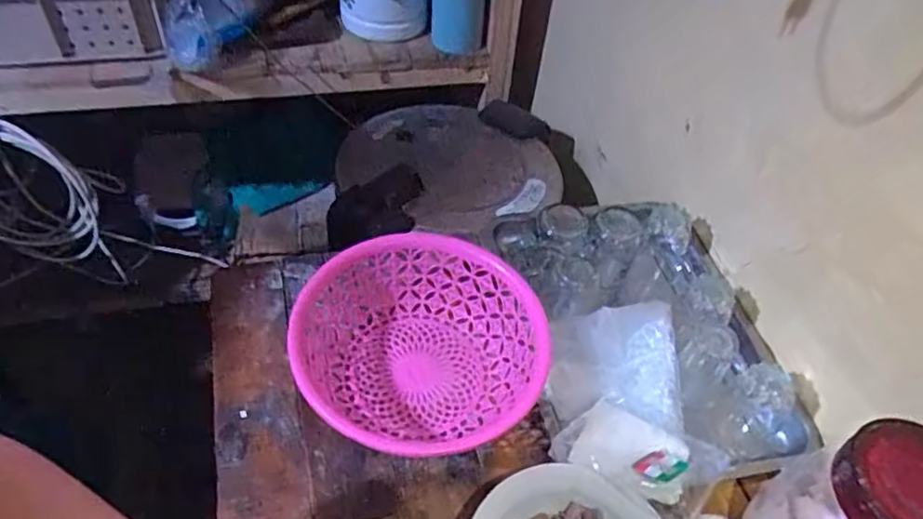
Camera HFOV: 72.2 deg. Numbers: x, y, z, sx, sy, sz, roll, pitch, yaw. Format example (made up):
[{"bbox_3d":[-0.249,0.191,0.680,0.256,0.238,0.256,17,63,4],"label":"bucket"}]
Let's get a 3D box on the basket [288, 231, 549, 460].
[{"bbox_3d":[-0.040,0.096,0.683,0.245,0.091,0.253,3,48,-4],"label":"basket"}]

